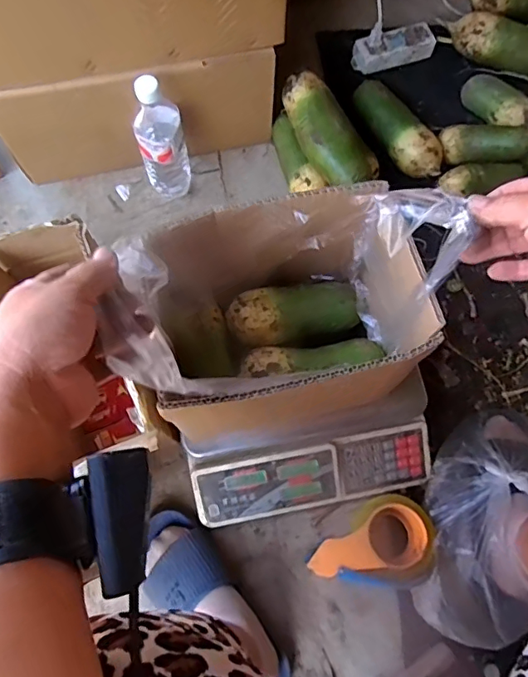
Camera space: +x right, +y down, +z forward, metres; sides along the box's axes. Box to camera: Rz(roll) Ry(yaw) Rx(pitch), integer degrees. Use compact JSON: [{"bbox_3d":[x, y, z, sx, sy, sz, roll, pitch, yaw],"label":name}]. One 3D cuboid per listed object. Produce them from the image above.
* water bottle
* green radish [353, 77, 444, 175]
[{"bbox_3d":[-0.149,-0.286,0.747,0.068,0.215,0.058,-16,74,-5],"label":"water bottle"},{"bbox_3d":[0.218,-0.341,0.831,0.067,0.062,0.198,-30,76,-9],"label":"green radish"}]

